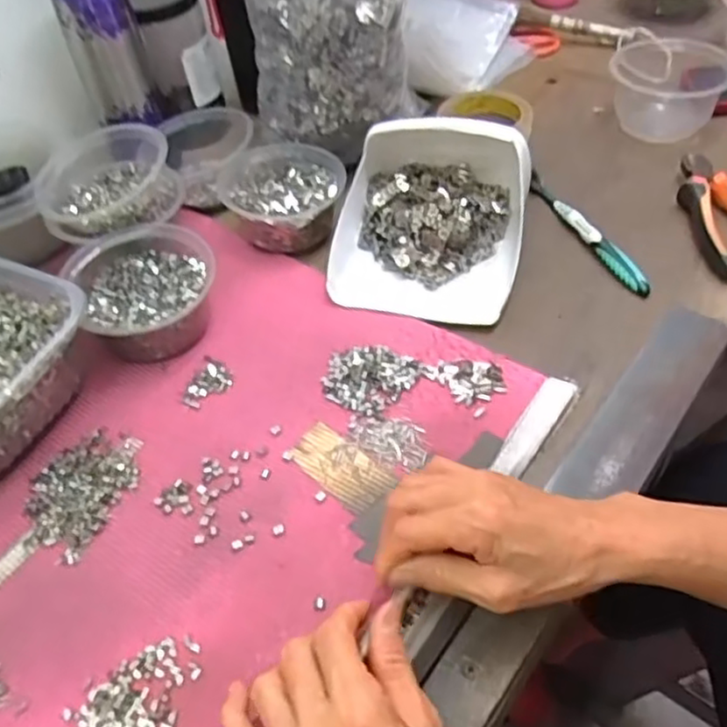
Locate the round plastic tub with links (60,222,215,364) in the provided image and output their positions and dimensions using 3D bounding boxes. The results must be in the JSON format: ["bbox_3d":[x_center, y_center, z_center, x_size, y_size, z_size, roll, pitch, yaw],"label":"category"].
[{"bbox_3d":[-0.171,-0.057,0.546,0.102,0.064,0.115,-26,52,-16],"label":"round plastic tub with links"}]

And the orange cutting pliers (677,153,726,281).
[{"bbox_3d":[0.306,-0.134,0.588,0.055,0.027,0.149,-7,50,0],"label":"orange cutting pliers"}]

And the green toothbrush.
[{"bbox_3d":[0.192,-0.117,0.595,0.013,0.016,0.170,-21,51,-12],"label":"green toothbrush"}]

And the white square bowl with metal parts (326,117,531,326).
[{"bbox_3d":[0.055,-0.130,0.572,0.156,0.083,0.174,8,51,12],"label":"white square bowl with metal parts"}]

